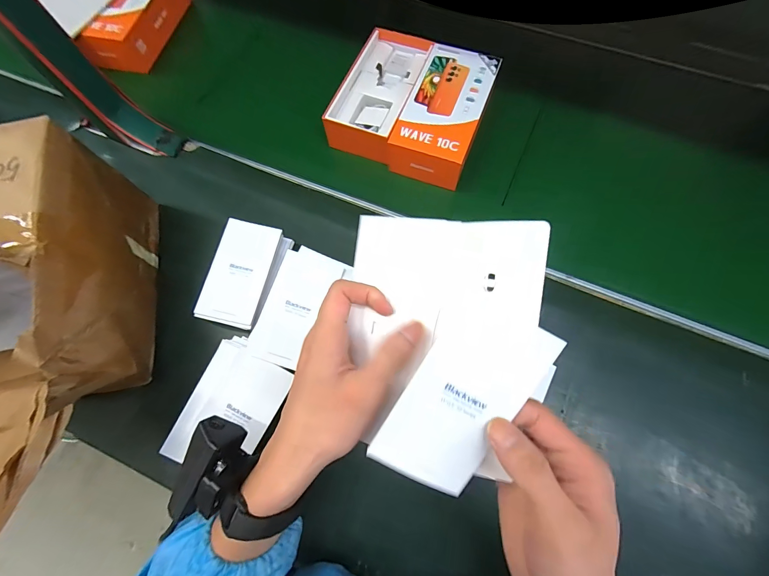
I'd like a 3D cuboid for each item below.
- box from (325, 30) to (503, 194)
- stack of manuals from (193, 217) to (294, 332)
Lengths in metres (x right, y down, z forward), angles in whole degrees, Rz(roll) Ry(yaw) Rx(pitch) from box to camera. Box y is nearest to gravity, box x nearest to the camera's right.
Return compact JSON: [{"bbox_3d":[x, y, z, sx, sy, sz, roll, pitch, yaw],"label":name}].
[{"bbox_3d":[0.044,-0.267,0.484,0.191,0.044,0.219,19,72,9],"label":"box"},{"bbox_3d":[-0.165,-0.017,0.407,0.073,0.028,0.121,11,71,6],"label":"stack of manuals"}]

